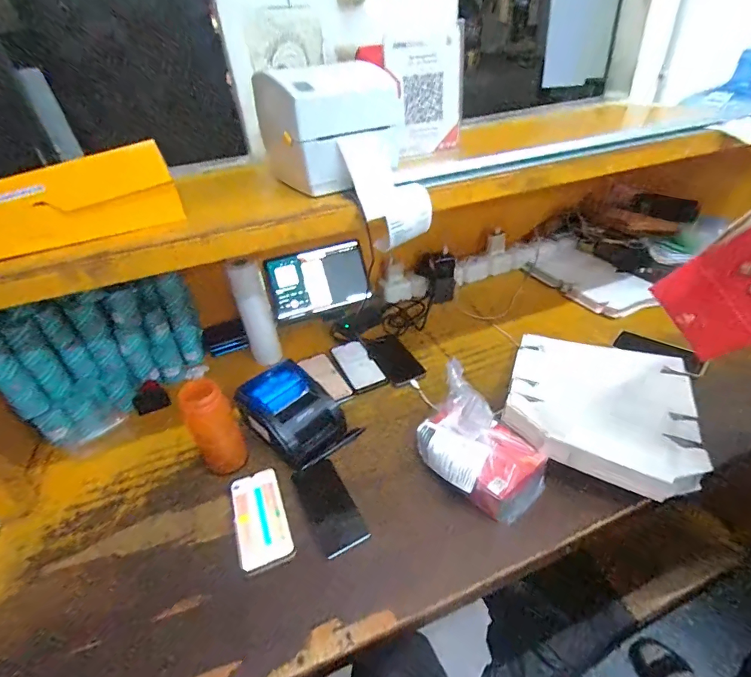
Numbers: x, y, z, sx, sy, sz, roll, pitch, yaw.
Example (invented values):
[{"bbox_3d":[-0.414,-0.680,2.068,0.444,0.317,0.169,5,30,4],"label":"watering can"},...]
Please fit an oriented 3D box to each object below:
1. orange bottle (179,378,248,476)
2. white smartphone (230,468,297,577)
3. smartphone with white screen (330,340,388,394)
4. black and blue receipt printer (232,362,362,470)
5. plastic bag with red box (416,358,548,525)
[{"bbox_3d":[-0.275,0.154,0.707,0.075,0.186,0.055,-26,40,-26],"label":"orange bottle"},{"bbox_3d":[-0.181,0.281,0.652,0.077,0.016,0.163,-18,37,-16],"label":"white smartphone"},{"bbox_3d":[-0.041,0.058,0.926,0.085,0.013,0.163,-19,37,-18],"label":"smartphone with white screen"},{"bbox_3d":[-0.151,0.137,0.764,0.191,0.098,0.137,22,44,33],"label":"black and blue receipt printer"},{"bbox_3d":[0.154,0.148,0.628,0.193,0.184,0.116,23,44,34],"label":"plastic bag with red box"}]

